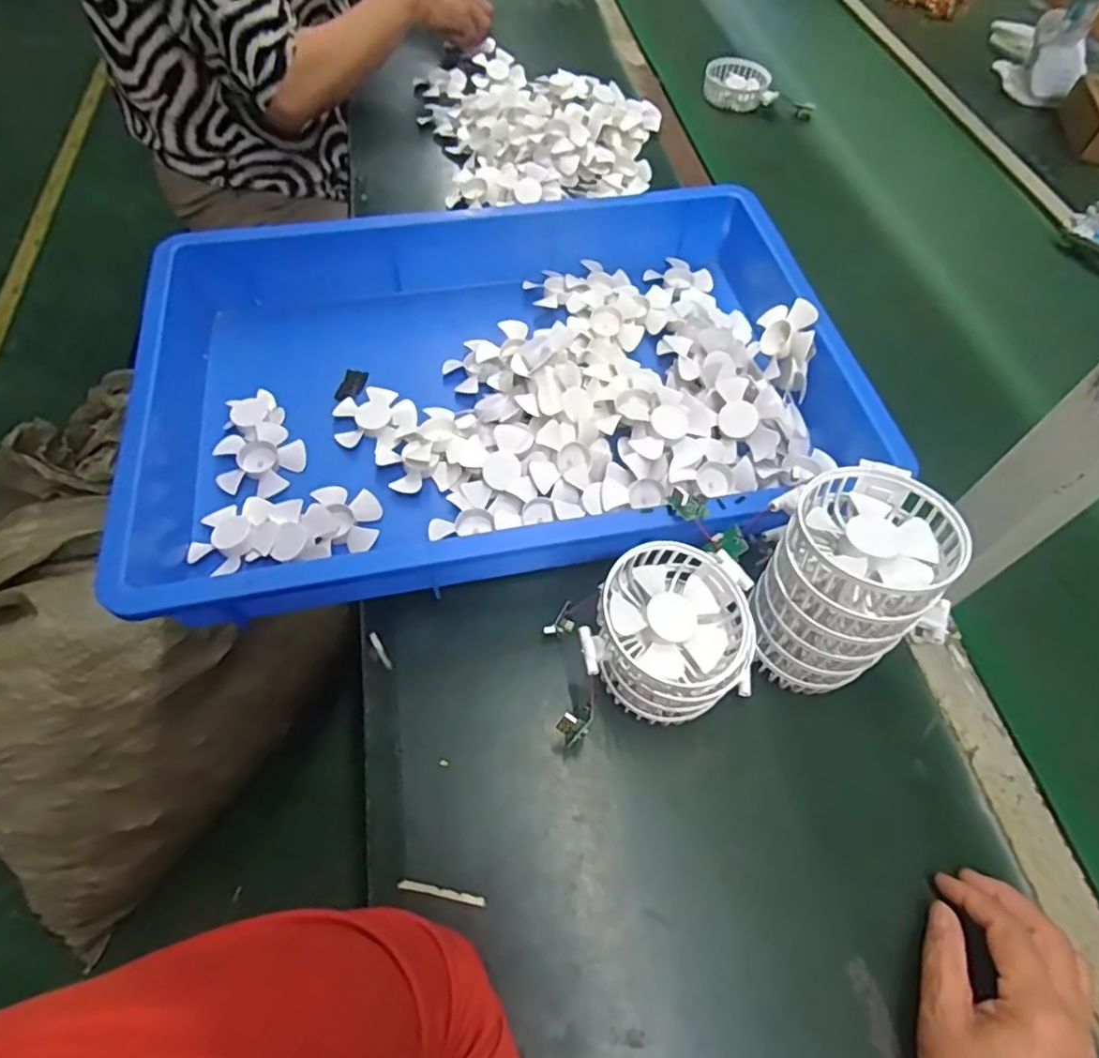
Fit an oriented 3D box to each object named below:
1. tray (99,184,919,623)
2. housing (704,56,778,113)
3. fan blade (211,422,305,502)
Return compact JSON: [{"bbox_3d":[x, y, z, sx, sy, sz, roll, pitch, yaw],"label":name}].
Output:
[{"bbox_3d":[-0.044,-0.126,0.544,0.579,0.090,0.373,-7,60,-8],"label":"tray"},{"bbox_3d":[0.261,-0.617,0.869,0.099,0.036,0.078,1,59,-3],"label":"housing"},{"bbox_3d":[-0.242,-0.057,0.527,0.070,0.015,0.065,2,59,-3],"label":"fan blade"}]

